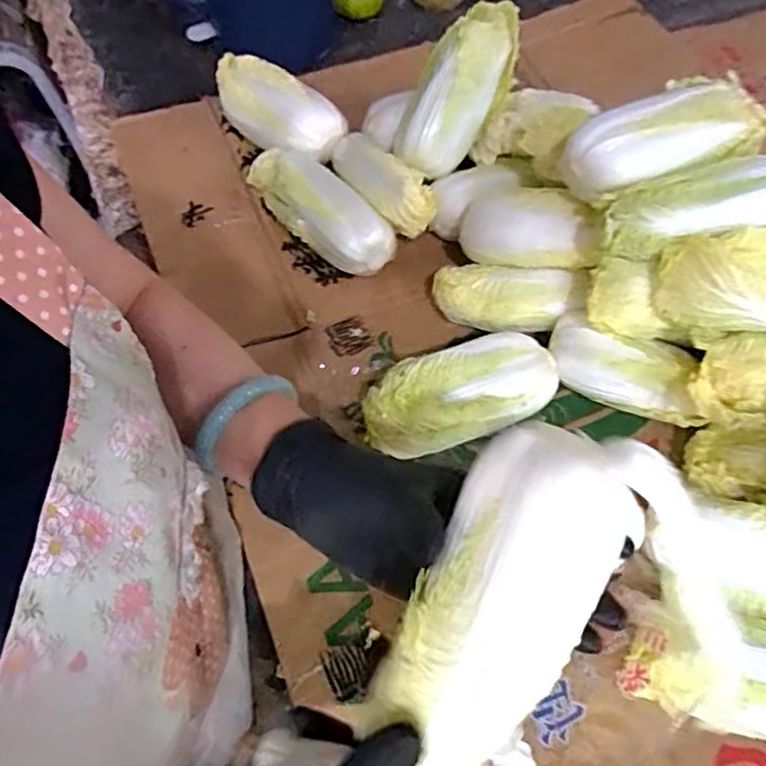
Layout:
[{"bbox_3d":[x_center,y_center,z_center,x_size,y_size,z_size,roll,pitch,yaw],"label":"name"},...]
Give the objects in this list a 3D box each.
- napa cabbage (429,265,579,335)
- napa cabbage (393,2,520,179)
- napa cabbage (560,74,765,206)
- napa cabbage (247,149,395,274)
[{"bbox_3d":[0.108,-0.071,0.567,0.126,0.062,0.056,16,64,6],"label":"napa cabbage"},{"bbox_3d":[0.072,-0.279,0.597,0.077,0.050,0.166,37,108,16],"label":"napa cabbage"},{"bbox_3d":[0.221,-0.189,0.488,0.162,0.062,0.079,-15,64,5],"label":"napa cabbage"},{"bbox_3d":[-0.062,-0.168,0.608,0.173,0.067,0.068,41,69,17],"label":"napa cabbage"}]

